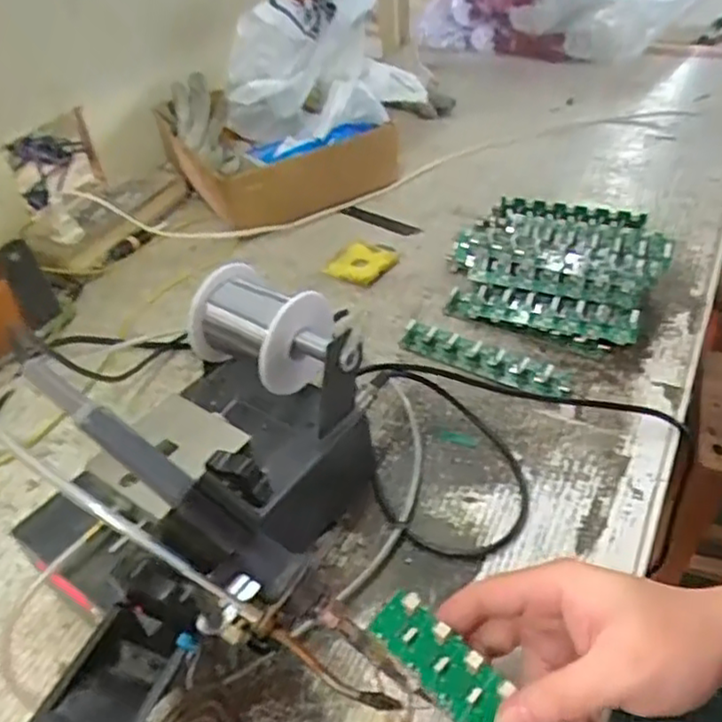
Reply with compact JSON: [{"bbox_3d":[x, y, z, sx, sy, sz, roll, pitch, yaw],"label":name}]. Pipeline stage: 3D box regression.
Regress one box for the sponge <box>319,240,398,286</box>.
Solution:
[{"bbox_3d":[0.001,-0.096,0.653,0.054,0.011,0.056,23,49,26],"label":"sponge"}]

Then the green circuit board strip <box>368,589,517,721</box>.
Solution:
[{"bbox_3d":[0.062,0.163,0.312,0.136,0.005,0.030,38,69,21],"label":"green circuit board strip"}]

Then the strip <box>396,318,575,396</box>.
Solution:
[{"bbox_3d":[0.097,-0.005,0.541,0.138,0.017,0.026,21,48,24],"label":"strip"}]

